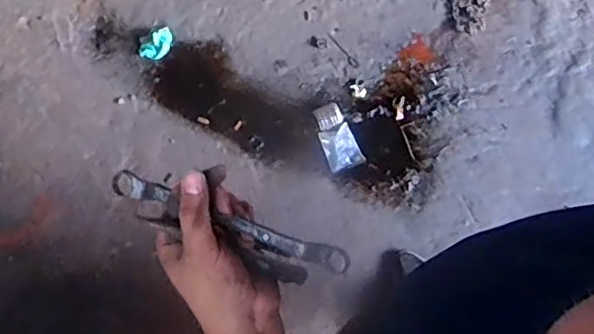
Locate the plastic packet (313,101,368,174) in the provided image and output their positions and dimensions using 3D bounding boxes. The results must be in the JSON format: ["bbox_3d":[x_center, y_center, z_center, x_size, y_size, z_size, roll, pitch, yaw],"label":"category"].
[{"bbox_3d":[0.109,-0.085,1.703,0.100,0.015,0.191,-27,79,-4],"label":"plastic packet"}]

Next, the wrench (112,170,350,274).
[{"bbox_3d":[-0.062,0.044,0.502,0.225,0.013,0.023,19,79,19],"label":"wrench"}]

